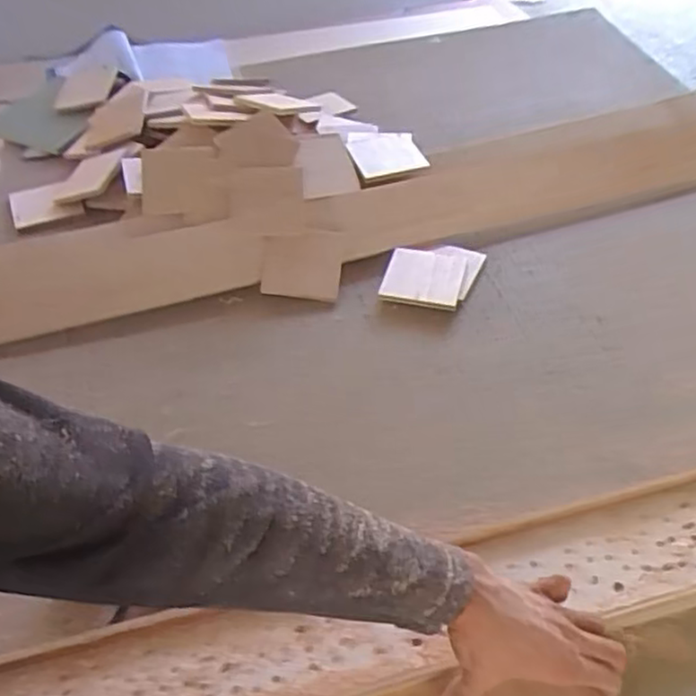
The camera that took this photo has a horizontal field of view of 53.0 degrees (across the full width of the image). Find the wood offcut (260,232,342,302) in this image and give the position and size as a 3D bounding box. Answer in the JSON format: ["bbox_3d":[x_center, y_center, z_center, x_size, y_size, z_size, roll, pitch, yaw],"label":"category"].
[{"bbox_3d":[-0.062,-0.112,0.942,0.105,0.012,0.091,4,86,-6],"label":"wood offcut"}]

